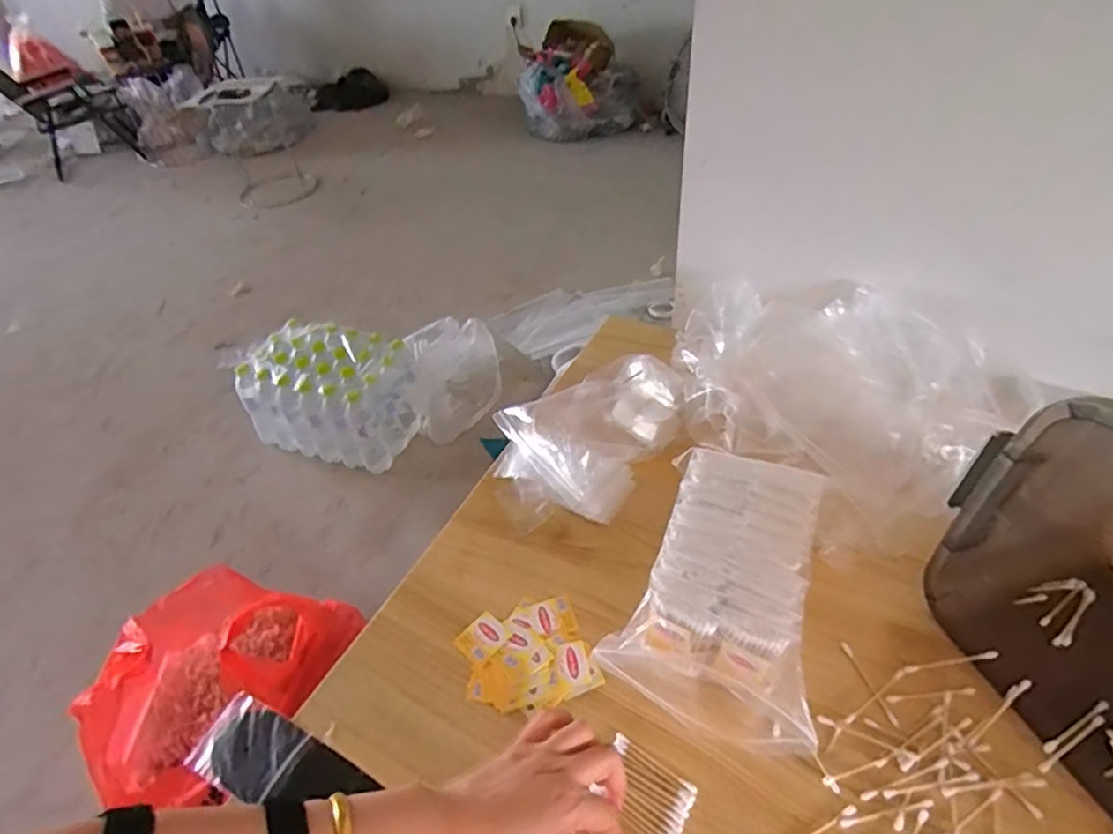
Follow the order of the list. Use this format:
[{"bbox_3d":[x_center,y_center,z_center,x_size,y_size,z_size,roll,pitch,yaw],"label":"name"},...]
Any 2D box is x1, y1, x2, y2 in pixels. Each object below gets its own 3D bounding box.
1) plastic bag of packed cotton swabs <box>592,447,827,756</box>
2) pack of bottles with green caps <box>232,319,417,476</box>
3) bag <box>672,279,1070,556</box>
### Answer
[{"bbox_3d":[0.152,0.147,0.547,0.164,0.077,0.247,12,46,18],"label":"plastic bag of packed cotton swabs"},{"bbox_3d":[-0.547,-0.066,1.473,0.370,0.235,0.262,12,46,18],"label":"pack of bottles with green caps"},{"bbox_3d":[0.304,-0.035,0.684,0.349,0.088,0.360,-28,47,-21],"label":"bag"}]

